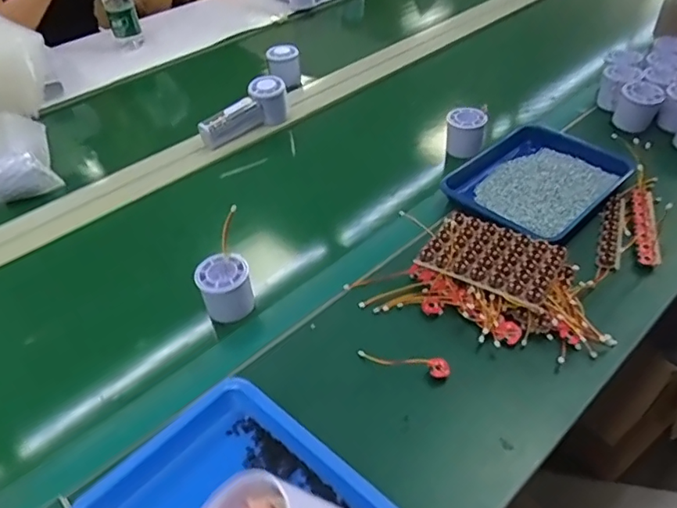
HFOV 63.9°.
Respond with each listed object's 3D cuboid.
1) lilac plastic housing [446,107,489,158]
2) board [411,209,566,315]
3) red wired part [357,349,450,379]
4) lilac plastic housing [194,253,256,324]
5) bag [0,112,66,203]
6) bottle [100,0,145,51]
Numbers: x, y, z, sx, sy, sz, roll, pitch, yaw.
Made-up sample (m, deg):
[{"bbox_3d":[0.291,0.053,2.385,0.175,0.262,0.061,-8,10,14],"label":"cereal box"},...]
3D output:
[{"bbox_3d":[0.184,-0.177,0.789,0.054,0.051,0.054,5,43,12],"label":"lilac plastic housing"},{"bbox_3d":[0.164,0.000,0.577,0.131,0.010,0.100,23,46,26],"label":"board"},{"bbox_3d":[0.061,0.099,0.511,0.087,0.011,0.020,9,44,15],"label":"red wired part"},{"bbox_3d":[-0.121,0.037,0.584,0.052,0.057,0.048,-19,44,-15],"label":"lilac plastic housing"},{"bbox_3d":[-0.490,-0.150,0.807,0.103,0.053,0.193,-24,45,-20],"label":"bag"},{"bbox_3d":[-0.461,-0.531,1.135,0.061,0.162,0.074,-16,43,-12],"label":"bottle"}]

